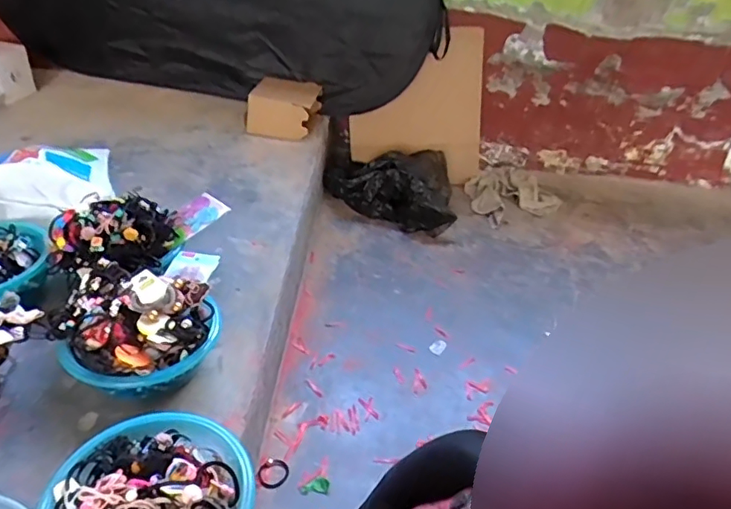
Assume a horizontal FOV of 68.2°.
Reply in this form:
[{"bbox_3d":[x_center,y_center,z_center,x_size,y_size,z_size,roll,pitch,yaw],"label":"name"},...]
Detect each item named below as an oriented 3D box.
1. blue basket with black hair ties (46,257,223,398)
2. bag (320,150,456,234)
[{"bbox_3d":[-0.356,0.119,0.817,0.236,0.133,0.206,7,35,1],"label":"blue basket with black hair ties"},{"bbox_3d":[0.075,-0.221,1.665,0.407,0.159,0.262,11,36,7],"label":"bag"}]

